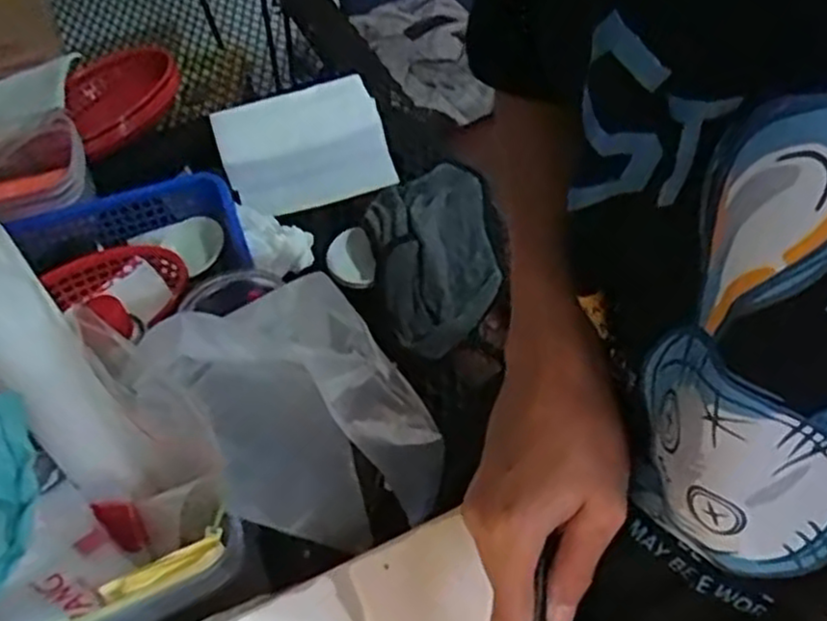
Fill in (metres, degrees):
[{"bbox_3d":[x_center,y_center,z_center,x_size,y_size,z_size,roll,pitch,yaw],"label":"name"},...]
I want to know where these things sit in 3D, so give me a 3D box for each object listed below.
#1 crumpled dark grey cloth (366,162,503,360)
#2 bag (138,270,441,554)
[{"bbox_3d":[0.023,-0.062,0.772,0.125,0.036,0.243,-7,53,-1],"label":"crumpled dark grey cloth"},{"bbox_3d":[-0.078,0.062,0.499,0.136,0.061,0.190,-30,57,-17],"label":"bag"}]

